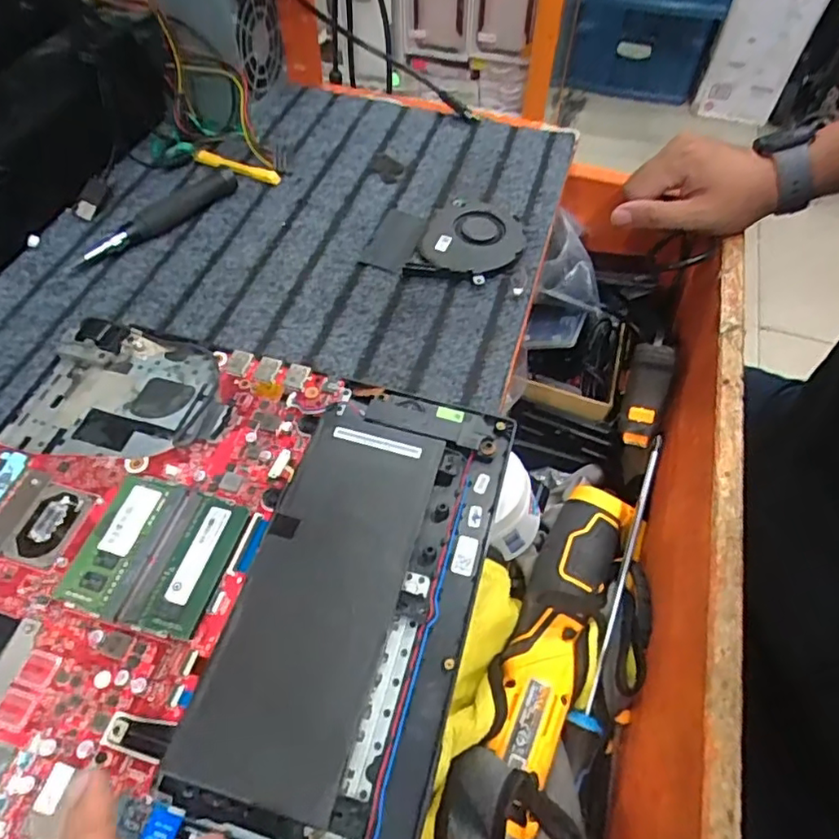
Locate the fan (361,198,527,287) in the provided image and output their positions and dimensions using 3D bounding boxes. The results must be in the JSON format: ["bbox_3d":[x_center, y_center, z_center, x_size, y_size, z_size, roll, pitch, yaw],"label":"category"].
[{"bbox_3d":[0.020,-0.139,0.458,0.113,0.010,0.087,8,56,4],"label":"fan"}]

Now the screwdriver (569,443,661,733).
[{"bbox_3d":[0.142,0.108,0.421,0.017,0.020,0.204,18,73,10],"label":"screwdriver"}]

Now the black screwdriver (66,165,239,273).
[{"bbox_3d":[-0.198,-0.152,0.454,0.016,0.022,0.137,38,63,21],"label":"black screwdriver"}]

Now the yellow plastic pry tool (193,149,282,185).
[{"bbox_3d":[-0.153,-0.211,0.503,0.078,0.010,0.014,22,58,13],"label":"yellow plastic pry tool"}]

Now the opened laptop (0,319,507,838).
[{"bbox_3d":[-0.134,0.122,0.264,0.280,0.018,0.383,15,57,8],"label":"opened laptop"}]

